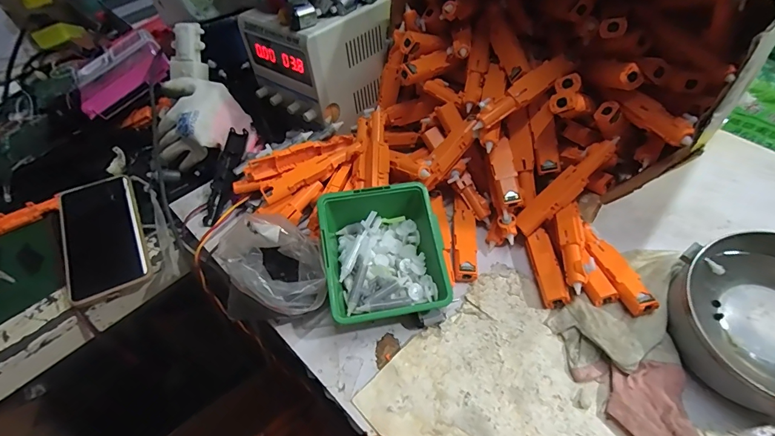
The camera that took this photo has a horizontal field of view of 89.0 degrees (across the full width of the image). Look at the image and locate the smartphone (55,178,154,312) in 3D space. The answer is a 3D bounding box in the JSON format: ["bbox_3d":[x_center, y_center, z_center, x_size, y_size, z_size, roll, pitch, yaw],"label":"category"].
[{"bbox_3d":[-0.332,0.023,0.455,0.089,0.018,0.167,-26,60,-15],"label":"smartphone"}]

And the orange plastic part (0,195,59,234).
[{"bbox_3d":[-0.472,0.003,0.497,0.109,0.017,0.028,-24,54,-16],"label":"orange plastic part"}]

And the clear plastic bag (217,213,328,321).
[{"bbox_3d":[-0.106,0.051,0.365,0.096,0.077,0.077,-9,51,-5],"label":"clear plastic bag"}]

